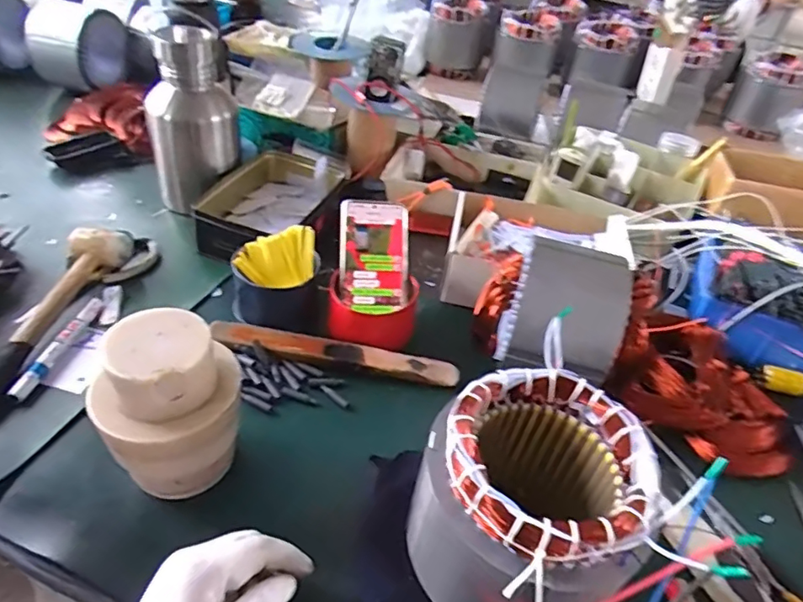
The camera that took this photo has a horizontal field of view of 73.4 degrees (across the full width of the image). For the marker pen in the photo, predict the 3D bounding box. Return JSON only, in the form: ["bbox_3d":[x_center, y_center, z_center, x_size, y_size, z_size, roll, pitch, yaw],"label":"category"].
[{"bbox_3d":[-0.363,0.047,0.572,0.016,0.013,0.140,9,42,4],"label":"marker pen"}]

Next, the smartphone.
[{"bbox_3d":[-0.033,-0.054,0.648,0.080,0.014,0.139,2,77,-9],"label":"smartphone"}]

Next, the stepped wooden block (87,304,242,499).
[{"bbox_3d":[-0.190,0.093,0.449,0.107,0.152,0.095,1,42,-5],"label":"stepped wooden block"}]

